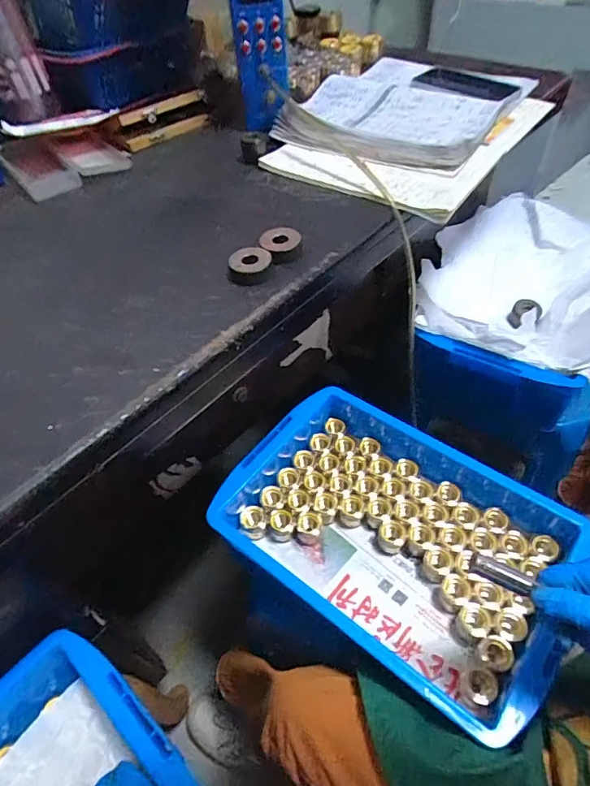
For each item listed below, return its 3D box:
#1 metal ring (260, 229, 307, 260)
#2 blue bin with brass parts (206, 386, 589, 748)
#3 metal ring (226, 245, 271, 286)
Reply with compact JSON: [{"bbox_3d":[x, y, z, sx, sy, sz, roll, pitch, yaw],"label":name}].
[{"bbox_3d":[-0.013,-0.151,0.463,0.041,0.005,0.032,-20,60,-7],"label":"metal ring"},{"bbox_3d":[0.104,0.160,0.535,0.357,0.079,0.248,28,58,24],"label":"blue bin with brass parts"},{"bbox_3d":[-0.042,-0.120,0.447,0.038,0.015,0.043,4,51,8],"label":"metal ring"}]

